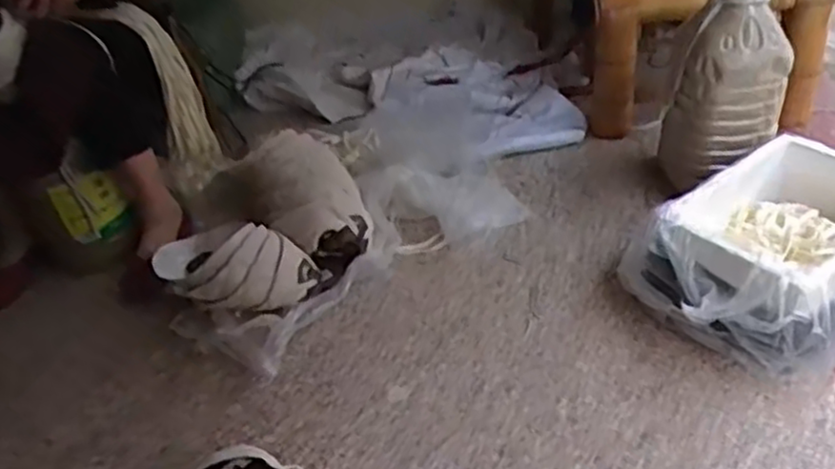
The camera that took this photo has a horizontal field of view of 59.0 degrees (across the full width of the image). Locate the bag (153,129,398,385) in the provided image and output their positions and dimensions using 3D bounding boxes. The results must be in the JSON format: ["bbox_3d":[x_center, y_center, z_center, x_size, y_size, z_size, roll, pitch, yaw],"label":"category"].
[{"bbox_3d":[-0.220,0.002,1.195,0.259,0.188,0.393,21,45,26],"label":"bag"}]

